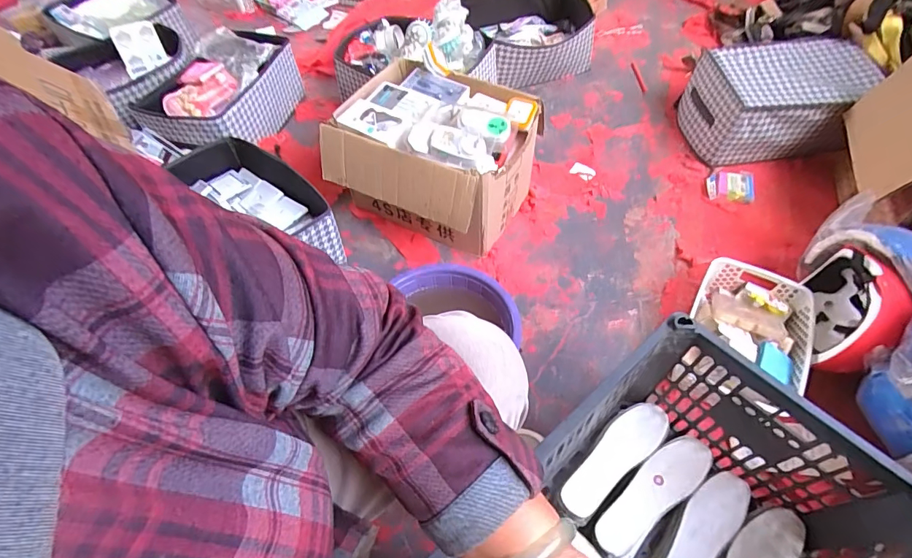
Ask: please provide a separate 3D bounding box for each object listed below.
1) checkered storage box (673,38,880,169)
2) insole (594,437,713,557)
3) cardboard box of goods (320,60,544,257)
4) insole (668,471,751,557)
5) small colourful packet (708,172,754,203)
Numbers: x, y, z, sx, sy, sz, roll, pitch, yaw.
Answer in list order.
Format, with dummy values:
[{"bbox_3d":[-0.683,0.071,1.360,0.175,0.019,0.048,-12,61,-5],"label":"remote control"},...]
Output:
[{"bbox_3d":[0.856,-0.474,1.190,0.426,0.188,0.286,-6,54,-1],"label":"checkered storage box"},{"bbox_3d":[0.307,0.333,0.690,0.235,0.010,0.069,-32,58,-19],"label":"insole"},{"bbox_3d":[-0.054,-0.270,1.040,0.401,0.297,0.329,23,58,19],"label":"cardboard box of goods"},{"bbox_3d":[0.365,0.380,0.659,0.066,0.010,0.222,37,63,26],"label":"insole"},{"bbox_3d":[0.708,-0.240,1.143,0.121,0.013,0.102,6,54,7],"label":"small colourful packet"}]

